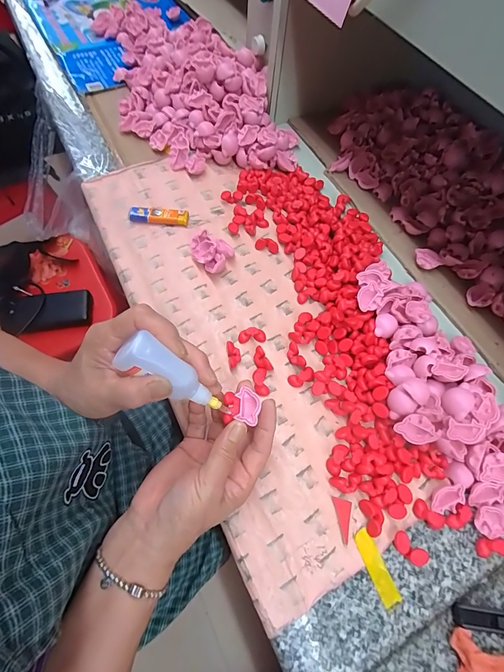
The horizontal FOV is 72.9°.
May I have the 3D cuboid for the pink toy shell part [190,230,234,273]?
[{"bbox_3d":[-0.051,-0.110,0.435,0.056,0.029,0.046,42,68,16],"label":"pink toy shell part"}]

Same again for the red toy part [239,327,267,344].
[{"bbox_3d":[0.000,0.000,0.398,0.032,0.013,0.015,-3,63,-6],"label":"red toy part"}]

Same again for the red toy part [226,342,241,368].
[{"bbox_3d":[-0.020,0.022,0.386,0.014,0.015,0.027,-8,64,-8],"label":"red toy part"}]

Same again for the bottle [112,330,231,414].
[{"bbox_3d":[-0.059,0.037,0.271,0.026,0.101,0.025,-1,55,48],"label":"bottle"}]

